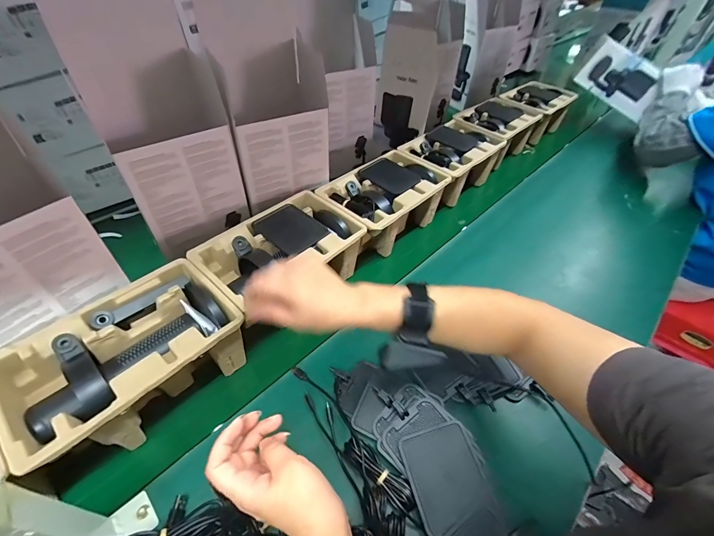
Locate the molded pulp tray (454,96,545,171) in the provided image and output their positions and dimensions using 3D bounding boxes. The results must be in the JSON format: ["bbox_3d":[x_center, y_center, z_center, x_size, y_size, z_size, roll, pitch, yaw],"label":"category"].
[{"bbox_3d":[0.356,-0.361,0.891,0.159,0.094,0.243,36,53,26],"label":"molded pulp tray"}]

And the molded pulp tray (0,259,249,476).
[{"bbox_3d":[-0.261,0.111,0.402,0.148,0.099,0.224,36,53,26],"label":"molded pulp tray"}]

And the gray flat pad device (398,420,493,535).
[{"bbox_3d":[0.096,0.222,0.366,0.077,0.014,0.091,-10,48,-14],"label":"gray flat pad device"}]

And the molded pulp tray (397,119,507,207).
[{"bbox_3d":[0.209,-0.237,0.768,0.229,0.101,0.154,-34,58,-32],"label":"molded pulp tray"}]

